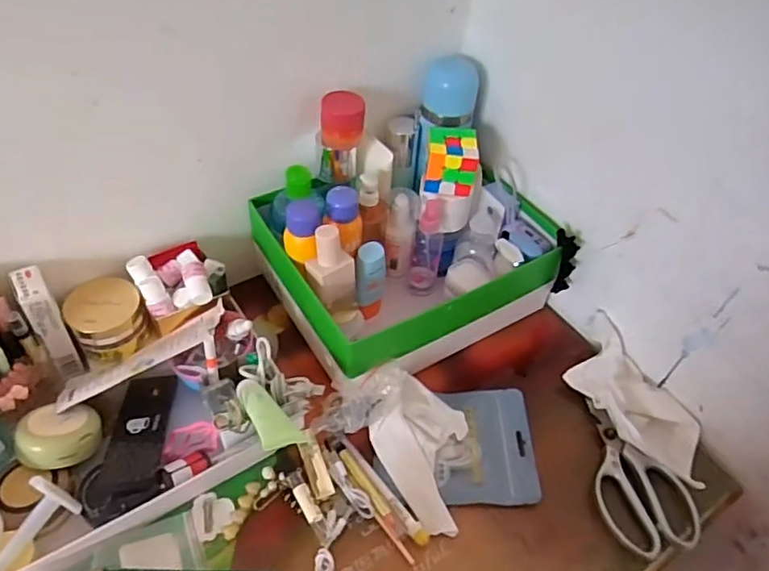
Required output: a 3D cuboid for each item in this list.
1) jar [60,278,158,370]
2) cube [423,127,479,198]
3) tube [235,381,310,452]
[{"bbox_3d":[-0.296,0.039,0.628,0.074,0.061,0.076,3,50,-3],"label":"jar"},{"bbox_3d":[0.076,-0.146,0.669,0.056,0.056,0.066,6,50,-1],"label":"cube"},{"bbox_3d":[-0.107,0.111,0.515,0.032,0.013,0.107,-24,32,-23],"label":"tube"}]

